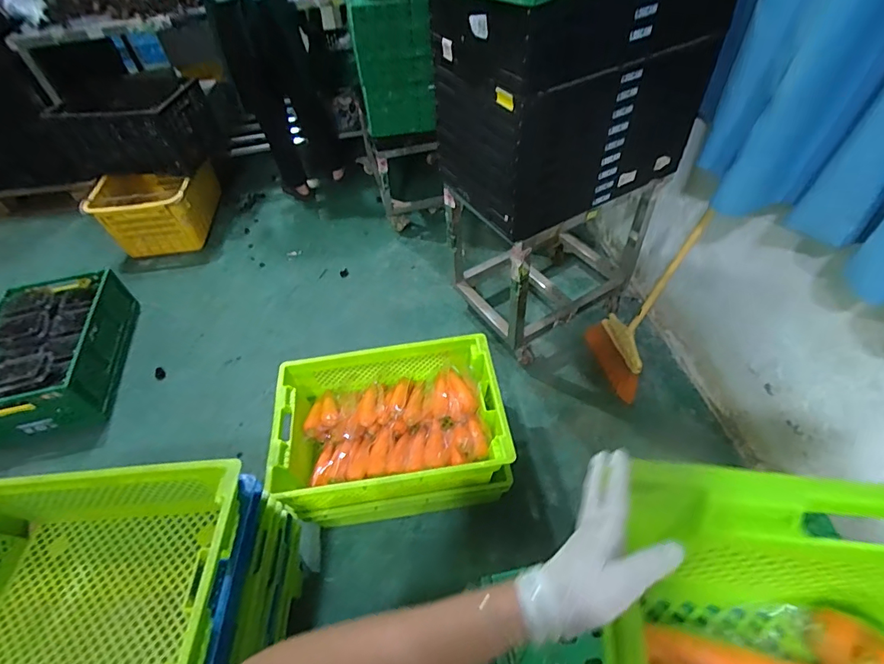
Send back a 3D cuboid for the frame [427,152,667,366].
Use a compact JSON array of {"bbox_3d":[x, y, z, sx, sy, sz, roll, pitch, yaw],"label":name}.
[{"bbox_3d":[0.376,-0.313,1.612,0.616,0.515,0.448,-24,52,-15],"label":"frame"}]

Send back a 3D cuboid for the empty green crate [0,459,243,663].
[{"bbox_3d":[-0.678,0.503,0.871,0.620,0.287,0.385,-6,49,0],"label":"empty green crate"}]

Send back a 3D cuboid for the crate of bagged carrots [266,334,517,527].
[{"bbox_3d":[-0.141,0.256,1.281,0.586,0.203,0.406,-9,49,-3],"label":"crate of bagged carrots"}]

